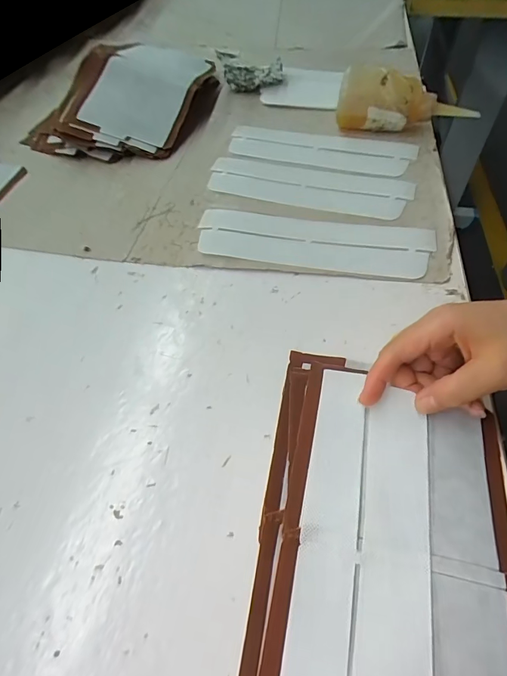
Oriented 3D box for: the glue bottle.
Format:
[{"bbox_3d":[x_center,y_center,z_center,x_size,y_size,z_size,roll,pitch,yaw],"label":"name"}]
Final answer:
[{"bbox_3d":[0.180,-0.279,0.475,0.156,0.071,0.040,7,53,7],"label":"glue bottle"}]

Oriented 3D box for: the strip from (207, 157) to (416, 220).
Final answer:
[{"bbox_3d":[0.055,-0.169,0.429,0.219,0.008,0.070,15,54,13],"label":"strip"}]

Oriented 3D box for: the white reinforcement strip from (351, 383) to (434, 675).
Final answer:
[{"bbox_3d":[0.073,0.126,0.203,0.037,0.010,0.215,8,54,11],"label":"white reinforcement strip"}]

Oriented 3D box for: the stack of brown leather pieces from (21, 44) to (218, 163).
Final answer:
[{"bbox_3d":[-0.160,-0.334,0.523,0.185,0.066,0.260,10,53,9],"label":"stack of brown leather pieces"}]

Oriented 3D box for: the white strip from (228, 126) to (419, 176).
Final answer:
[{"bbox_3d":[0.076,-0.227,0.473,0.217,0.004,0.067,14,59,14],"label":"white strip"}]

